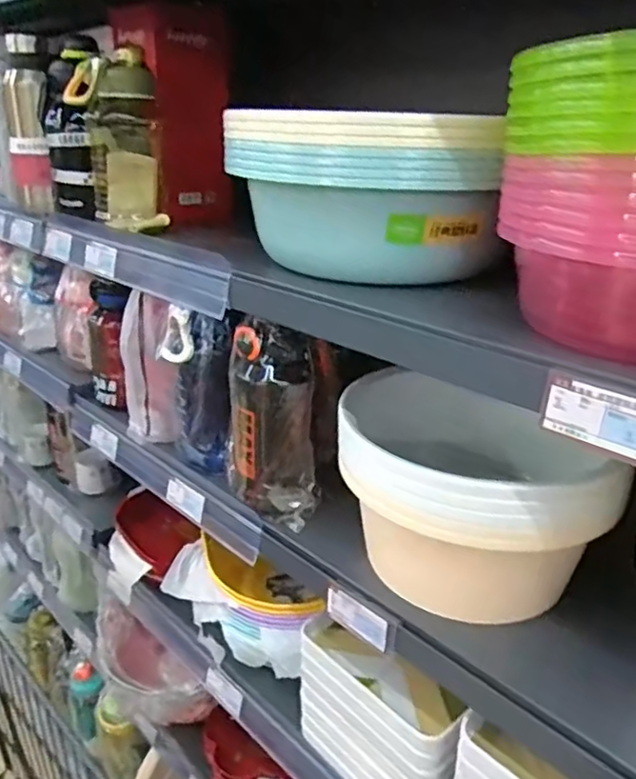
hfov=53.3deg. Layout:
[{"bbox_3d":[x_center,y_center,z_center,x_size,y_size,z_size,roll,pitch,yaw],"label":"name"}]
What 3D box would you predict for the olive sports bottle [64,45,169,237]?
[{"bbox_3d":[-0.242,-0.299,0.772,0.091,0.195,0.096,-1,24,-5],"label":"olive sports bottle"}]

